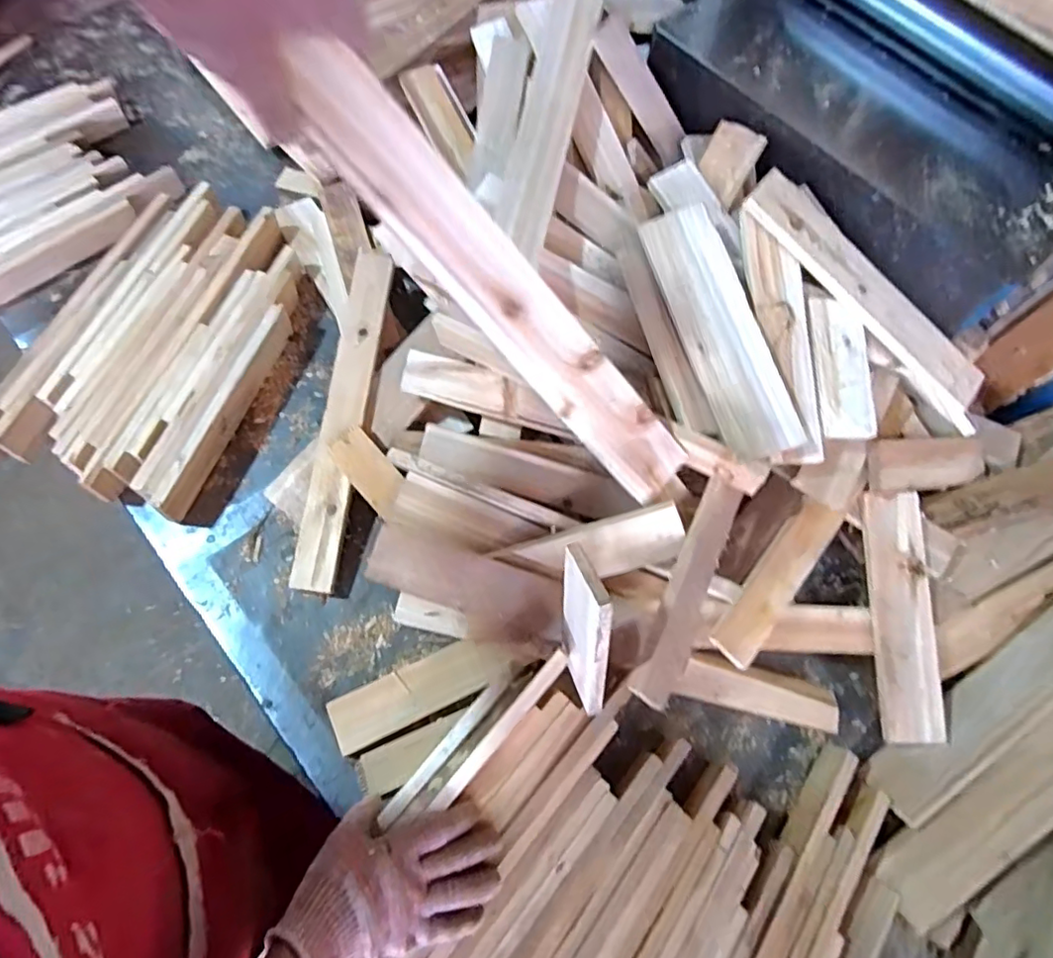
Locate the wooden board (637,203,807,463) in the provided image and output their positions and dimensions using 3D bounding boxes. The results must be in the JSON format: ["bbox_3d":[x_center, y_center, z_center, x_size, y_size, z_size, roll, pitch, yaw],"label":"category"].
[{"bbox_3d":[0.210,-0.160,0.632,0.086,0.015,0.284,-17,81,1],"label":"wooden board"}]

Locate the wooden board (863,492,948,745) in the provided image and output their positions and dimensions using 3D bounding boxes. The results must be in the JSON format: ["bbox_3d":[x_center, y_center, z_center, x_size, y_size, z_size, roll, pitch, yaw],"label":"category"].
[{"bbox_3d":[0.422,0.152,0.653,0.060,0.014,0.267,-2,79,12],"label":"wooden board"}]

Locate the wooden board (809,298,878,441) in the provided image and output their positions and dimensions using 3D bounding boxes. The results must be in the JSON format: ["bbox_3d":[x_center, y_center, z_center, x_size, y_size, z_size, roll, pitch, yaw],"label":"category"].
[{"bbox_3d":[0.354,-0.124,0.653,0.061,0.013,0.161,-3,81,-4],"label":"wooden board"}]

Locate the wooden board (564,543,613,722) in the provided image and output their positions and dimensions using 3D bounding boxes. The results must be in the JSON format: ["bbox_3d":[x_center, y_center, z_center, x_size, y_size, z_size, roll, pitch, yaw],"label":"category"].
[{"bbox_3d":[0.052,0.143,0.542,0.015,0.179,0.072,-15,44,-18],"label":"wooden board"}]

